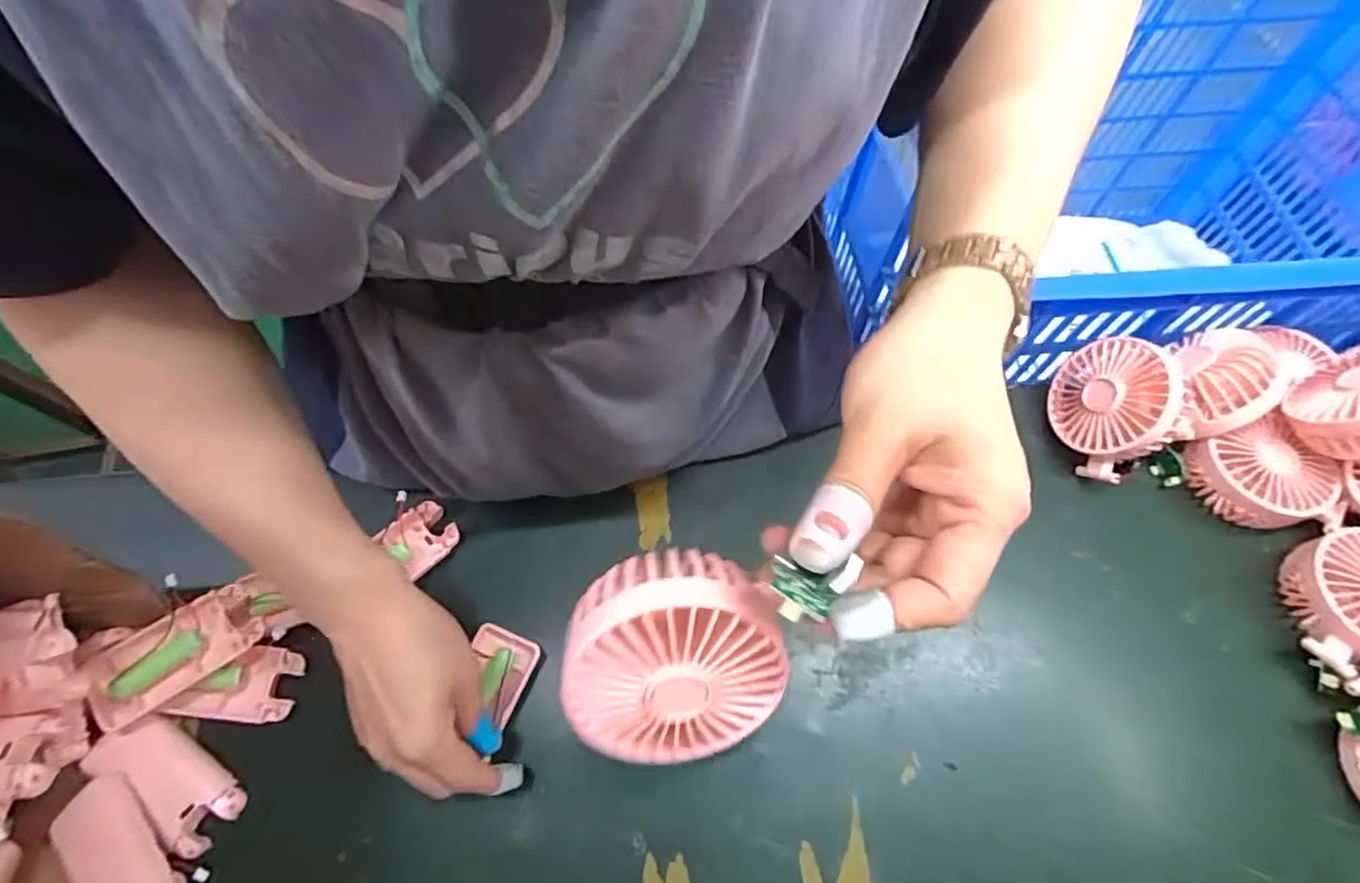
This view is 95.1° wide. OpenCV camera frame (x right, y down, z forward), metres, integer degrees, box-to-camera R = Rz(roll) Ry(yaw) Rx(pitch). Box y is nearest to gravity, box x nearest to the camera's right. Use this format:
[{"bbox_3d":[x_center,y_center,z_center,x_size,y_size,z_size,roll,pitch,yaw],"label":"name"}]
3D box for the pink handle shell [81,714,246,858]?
[{"bbox_3d":[-0.310,0.205,0.376,0.087,0.022,0.039,40,68,4],"label":"pink handle shell"}]

